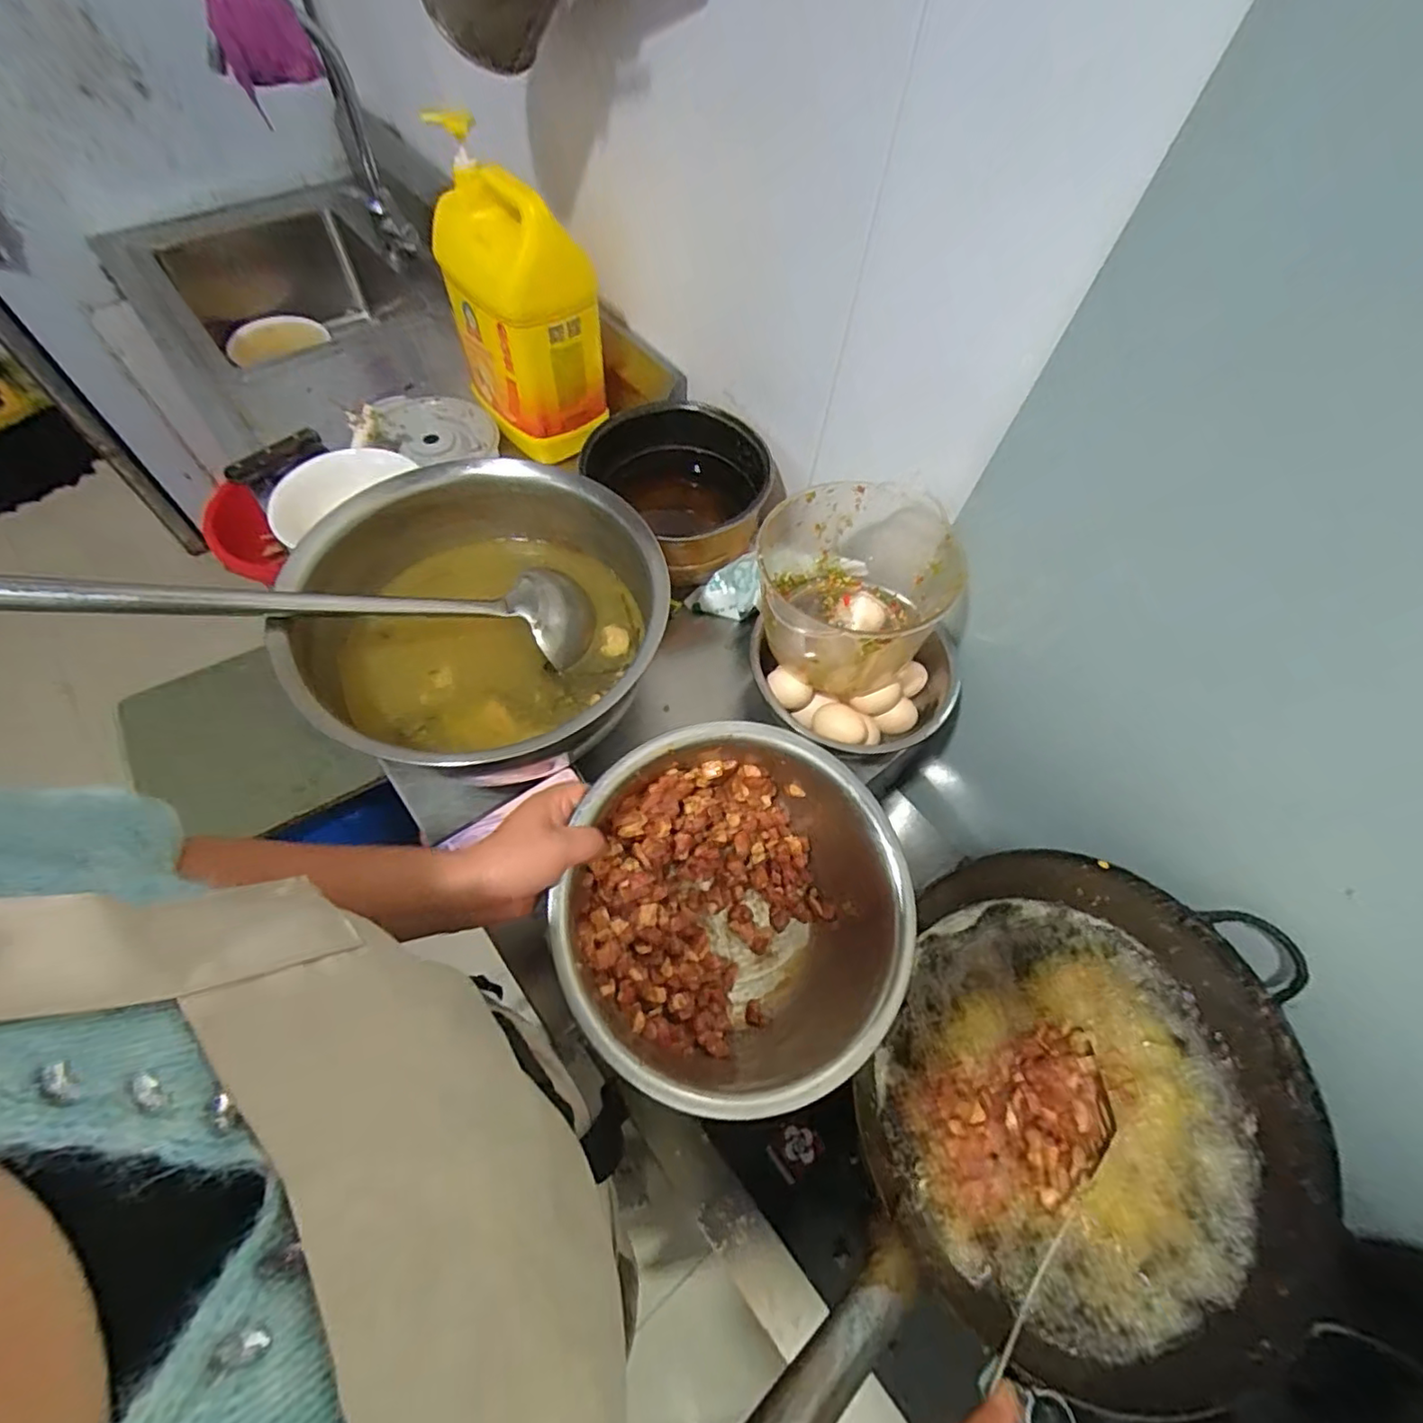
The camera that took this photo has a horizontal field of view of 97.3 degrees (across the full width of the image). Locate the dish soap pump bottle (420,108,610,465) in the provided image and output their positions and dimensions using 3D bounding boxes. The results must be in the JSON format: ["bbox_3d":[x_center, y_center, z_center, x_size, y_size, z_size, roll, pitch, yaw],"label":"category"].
[{"bbox_3d":[-0.238,-0.497,0.783,0.152,0.268,0.211,-22,65,-16],"label":"dish soap pump bottle"}]

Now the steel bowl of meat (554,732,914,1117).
[{"bbox_3d":[0.018,0.163,0.508,0.248,0.160,0.266,2,61,-3],"label":"steel bowl of meat"}]

